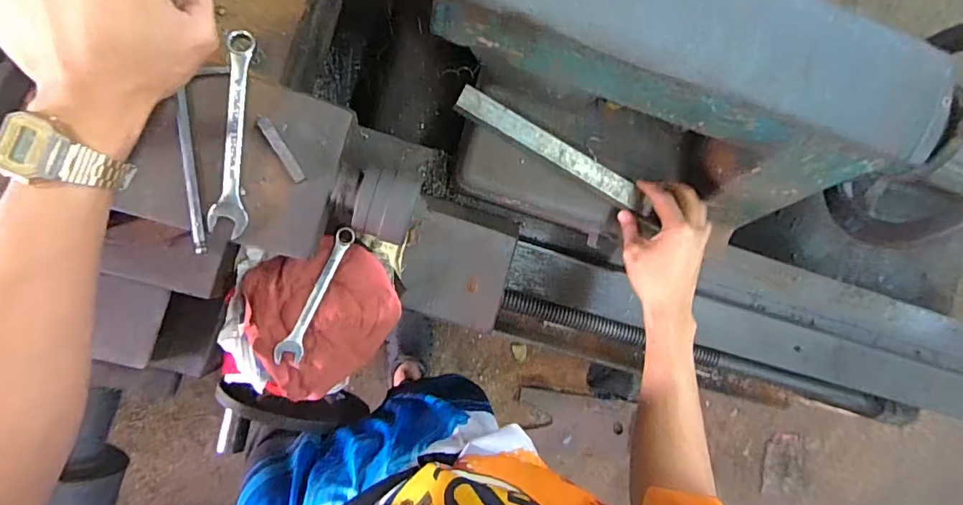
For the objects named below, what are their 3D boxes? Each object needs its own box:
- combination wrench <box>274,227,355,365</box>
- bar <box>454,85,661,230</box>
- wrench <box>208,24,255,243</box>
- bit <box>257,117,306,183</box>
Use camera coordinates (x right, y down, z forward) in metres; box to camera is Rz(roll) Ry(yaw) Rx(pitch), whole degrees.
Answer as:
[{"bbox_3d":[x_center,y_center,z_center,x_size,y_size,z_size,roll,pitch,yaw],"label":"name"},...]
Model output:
[{"bbox_3d":[-0.179,0.046,0.561,0.026,0.015,0.158,25,85,-9],"label":"combination wrench"},{"bbox_3d":[0.085,-0.104,0.554,0.244,0.013,0.029,30,84,-7],"label":"bar"},{"bbox_3d":[-0.207,-0.098,0.425,0.030,0.010,0.168,2,89,-10],"label":"wrench"},{"bbox_3d":[-0.167,-0.086,0.428,0.012,0.006,0.060,-33,95,-9],"label":"bit"}]

